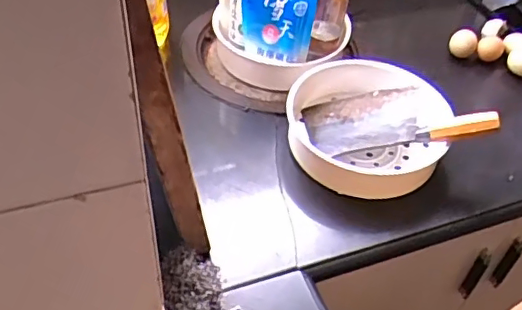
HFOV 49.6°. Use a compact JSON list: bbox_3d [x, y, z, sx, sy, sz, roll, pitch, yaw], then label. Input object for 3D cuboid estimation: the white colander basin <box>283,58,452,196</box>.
[{"bbox_3d":[0.140,-0.038,0.768,0.196,0.089,0.205,6,46,0],"label":"white colander basin"}]

